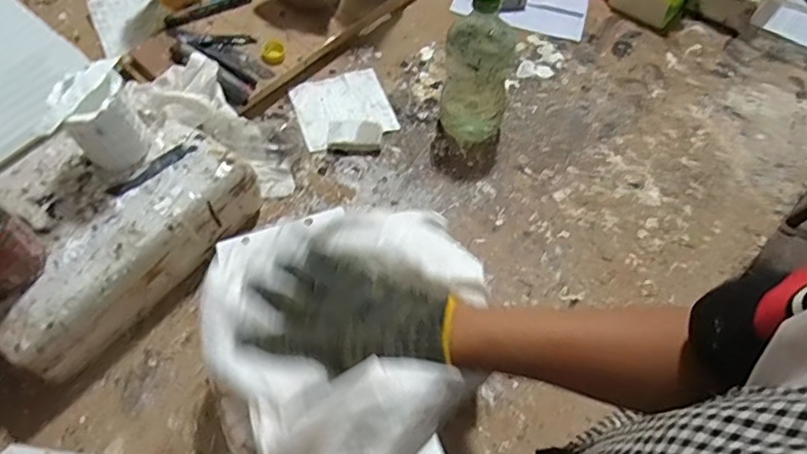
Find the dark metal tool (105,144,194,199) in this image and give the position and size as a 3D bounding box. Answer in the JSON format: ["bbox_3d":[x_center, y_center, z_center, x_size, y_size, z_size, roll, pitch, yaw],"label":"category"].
[{"bbox_3d":[-0.265,-0.062,0.590,0.097,0.004,0.020,-38,71,-24],"label":"dark metal tool"}]

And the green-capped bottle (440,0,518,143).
[{"bbox_3d":[0.092,-0.191,0.685,0.085,0.197,0.065,25,60,11],"label":"green-capped bottle"}]

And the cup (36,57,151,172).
[{"bbox_3d":[-0.303,-0.102,0.559,0.074,0.099,0.067,-19,64,-17],"label":"cup"}]

